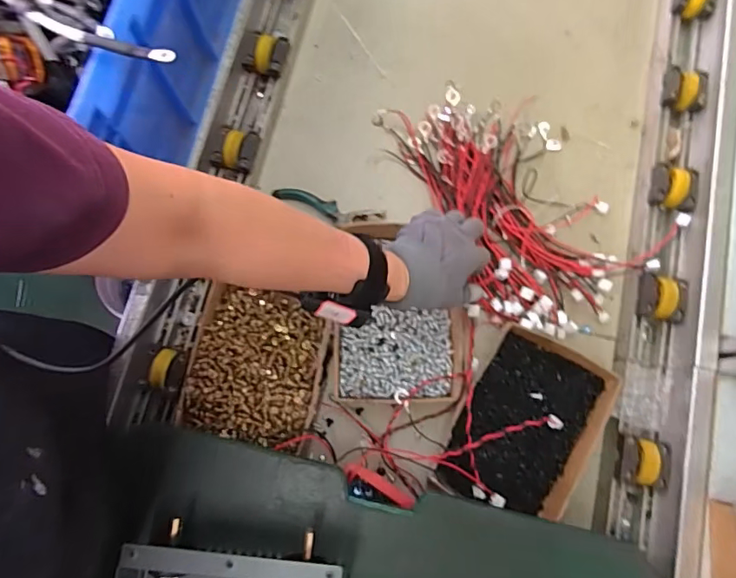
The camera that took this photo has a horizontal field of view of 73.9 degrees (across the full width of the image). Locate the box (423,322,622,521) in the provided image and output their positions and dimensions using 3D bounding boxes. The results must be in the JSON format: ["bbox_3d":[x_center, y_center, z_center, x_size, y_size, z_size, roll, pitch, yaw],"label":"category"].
[{"bbox_3d":[0.184,0.165,0.570,0.153,0.041,0.212,27,79,6],"label":"box"}]

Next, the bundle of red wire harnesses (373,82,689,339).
[{"bbox_3d":[0.189,-0.129,0.653,0.251,0.043,0.377,-36,79,-7],"label":"bundle of red wire harnesses"}]

